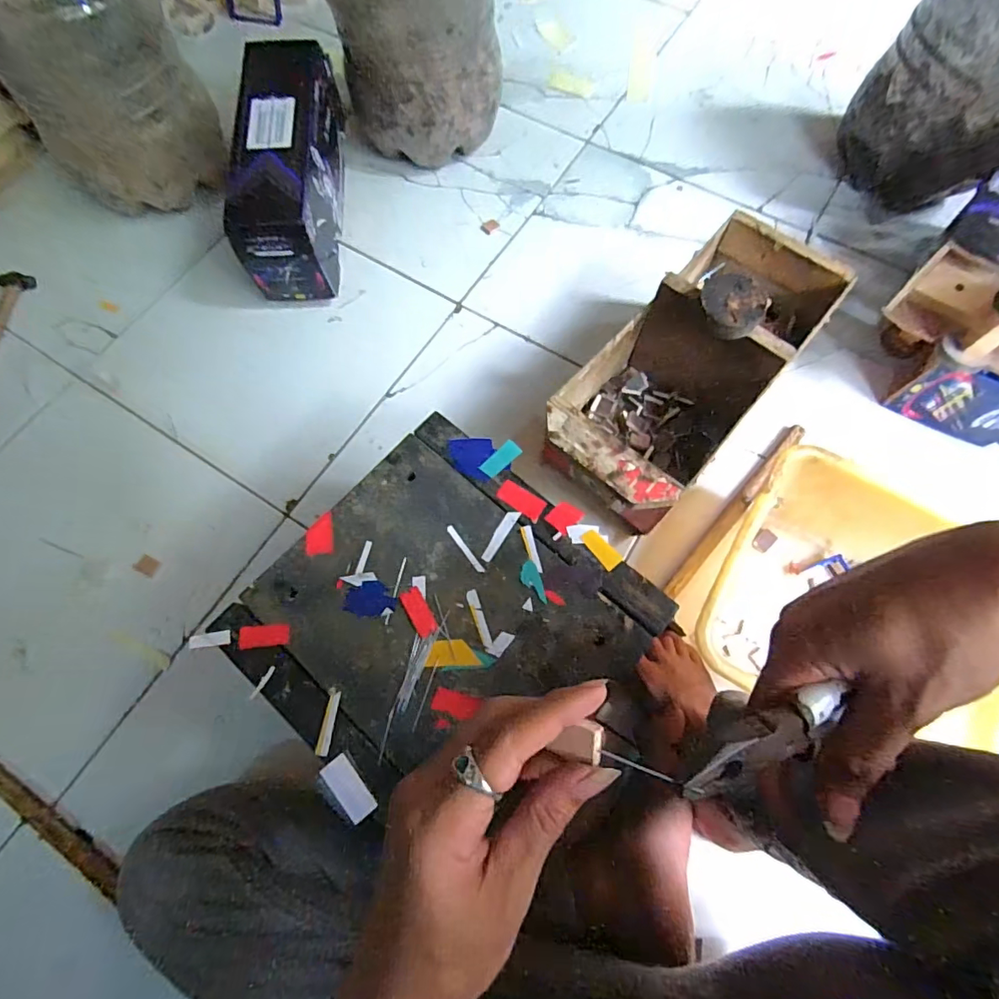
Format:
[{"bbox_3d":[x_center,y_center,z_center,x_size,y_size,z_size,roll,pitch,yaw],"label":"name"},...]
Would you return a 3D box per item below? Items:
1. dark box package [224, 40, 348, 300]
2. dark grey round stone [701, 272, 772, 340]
[{"bbox_3d":[-0.297,-0.468,0.737,0.103,0.176,0.331,-1,71,1],"label":"dark box package"},{"bbox_3d":[0.226,-0.190,0.496,0.061,0.019,0.062,0,71,1],"label":"dark grey round stone"}]

